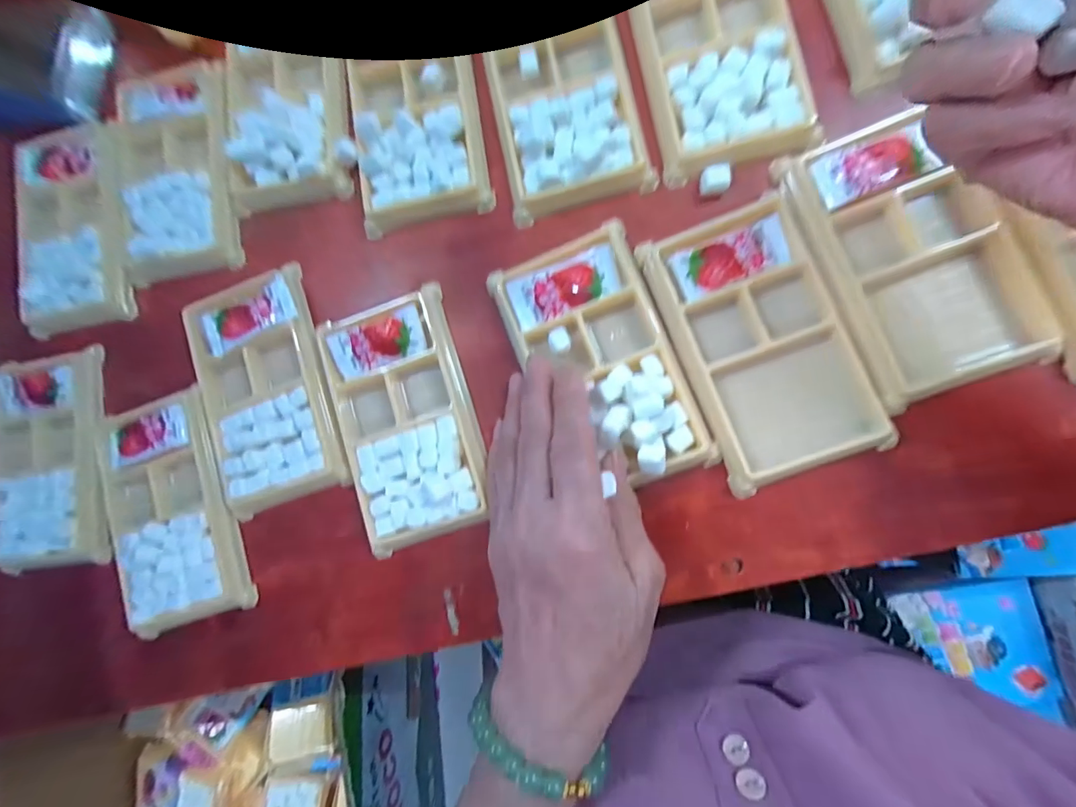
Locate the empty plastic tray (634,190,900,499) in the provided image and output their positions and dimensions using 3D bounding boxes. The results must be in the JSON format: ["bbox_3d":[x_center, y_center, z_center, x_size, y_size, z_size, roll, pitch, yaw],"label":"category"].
[{"bbox_3d":[0.112,-0.032,0.228,0.078,0.010,0.135,-20,85,8],"label":"empty plastic tray"}]

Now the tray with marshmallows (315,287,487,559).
[{"bbox_3d":[-0.074,0.009,0.253,0.074,0.017,0.130,-18,85,8],"label":"tray with marshmallows"}]

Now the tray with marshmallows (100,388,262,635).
[{"bbox_3d":[-0.223,0.065,0.274,0.081,0.014,0.133,-23,84,8],"label":"tray with marshmallows"}]

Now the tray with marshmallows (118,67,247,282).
[{"bbox_3d":[-0.234,-0.149,0.293,0.080,0.015,0.136,-8,86,9],"label":"tray with marshmallows"}]

